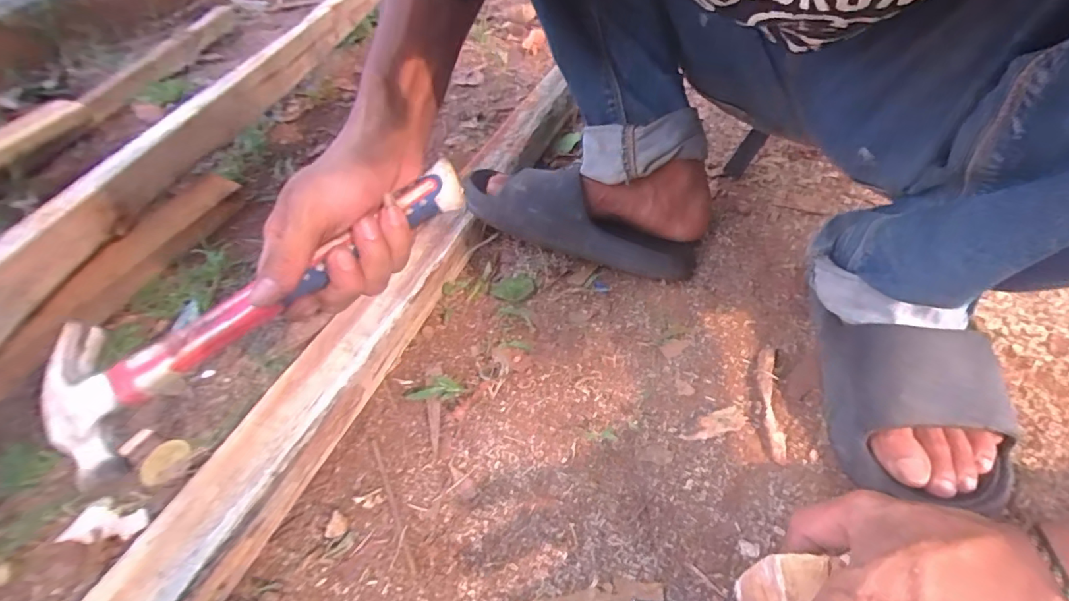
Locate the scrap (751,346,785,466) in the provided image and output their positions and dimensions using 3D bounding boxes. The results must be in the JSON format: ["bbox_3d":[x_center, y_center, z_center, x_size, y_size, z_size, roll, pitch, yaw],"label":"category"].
[{"bbox_3d":[0.190,0.079,0.403,0.019,0.012,0.104,6,50,11],"label":"scrap"}]

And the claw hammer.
[{"bbox_3d":[-0.163,-0.005,0.299,0.275,0.037,0.093,-33,52,-5],"label":"claw hammer"}]

